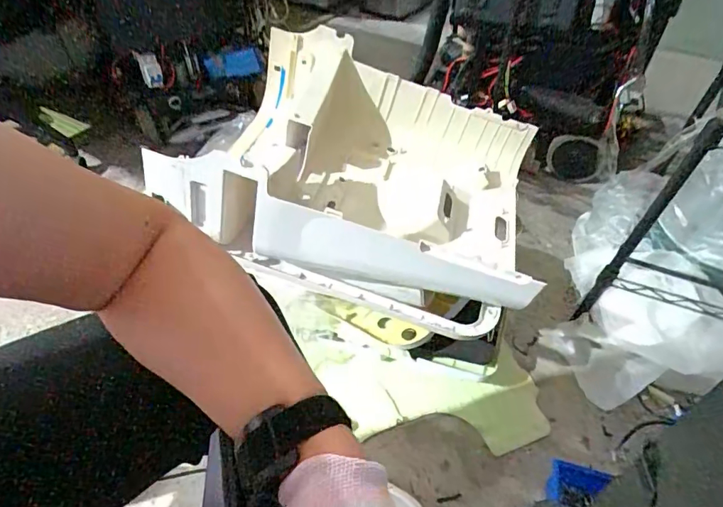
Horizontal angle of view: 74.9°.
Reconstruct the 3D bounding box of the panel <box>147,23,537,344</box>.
[{"bbox_3d":[0.013,-0.153,0.815,0.548,0.257,0.482,9,47,9],"label":"panel"}]

